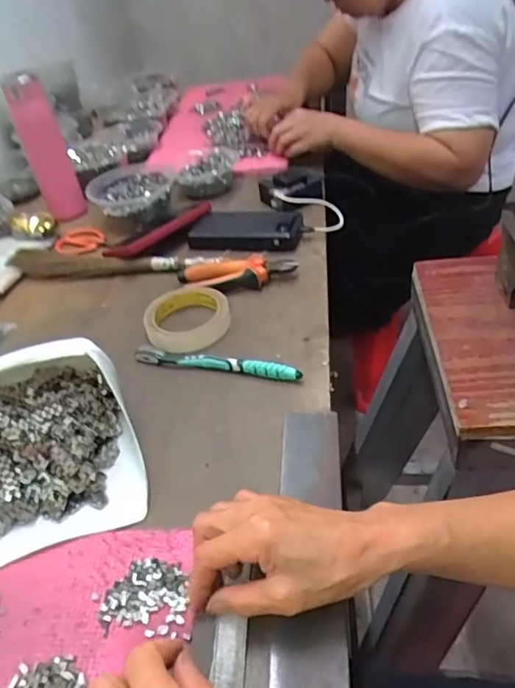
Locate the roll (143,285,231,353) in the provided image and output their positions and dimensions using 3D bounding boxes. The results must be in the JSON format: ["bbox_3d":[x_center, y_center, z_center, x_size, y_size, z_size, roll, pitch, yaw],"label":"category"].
[{"bbox_3d":[-0.084,-0.037,0.648,0.097,0.022,0.104,-4,40,3],"label":"roll"}]

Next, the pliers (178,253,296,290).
[{"bbox_3d":[-0.027,-0.092,0.696,0.150,0.020,0.057,-6,40,1],"label":"pliers"}]

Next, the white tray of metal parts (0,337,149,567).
[{"bbox_3d":[-0.189,0.079,0.473,0.154,0.082,0.166,-17,41,-12],"label":"white tray of metal parts"}]

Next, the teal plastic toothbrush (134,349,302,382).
[{"bbox_3d":[-0.045,0.018,0.578,0.187,0.021,0.018,8,42,17],"label":"teal plastic toothbrush"}]

